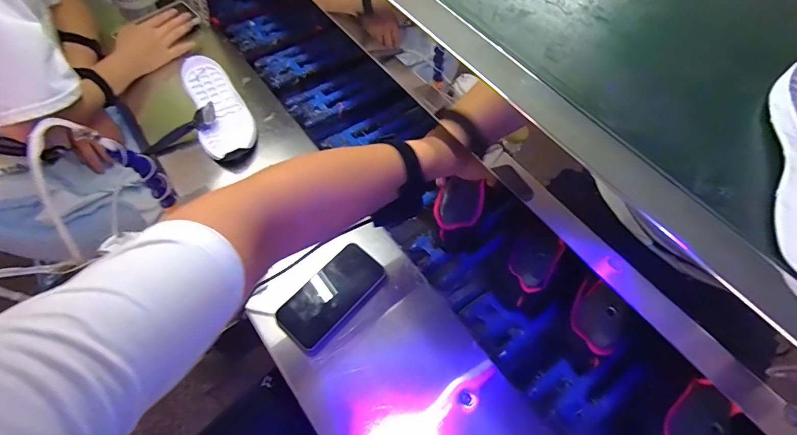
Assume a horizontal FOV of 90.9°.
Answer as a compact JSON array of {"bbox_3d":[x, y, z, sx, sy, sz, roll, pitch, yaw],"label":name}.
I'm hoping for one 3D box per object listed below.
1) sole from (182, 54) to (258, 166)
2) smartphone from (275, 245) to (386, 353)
[{"bbox_3d":[-0.339,-0.209,0.744,0.100,0.036,0.280,-22,63,-13],"label":"sole"},{"bbox_3d":[-0.098,0.112,0.572,0.076,0.015,0.158,42,73,11],"label":"smartphone"}]

